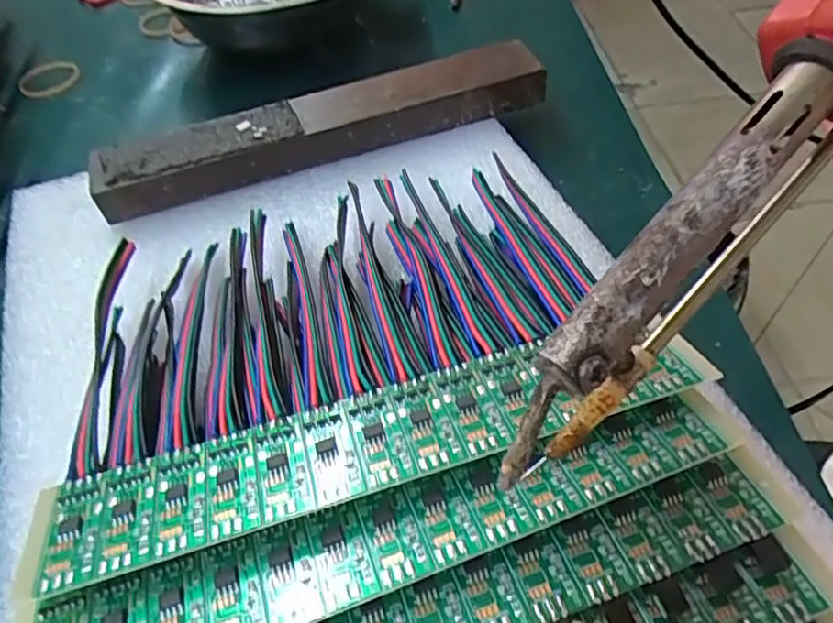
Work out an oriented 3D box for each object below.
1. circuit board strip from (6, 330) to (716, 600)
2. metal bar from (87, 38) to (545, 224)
[{"bbox_3d":[-0.011,0.029,0.156,0.164,0.005,0.032,-17,52,-7],"label":"circuit board strip"},{"bbox_3d":[-0.038,-0.077,0.267,0.183,0.021,0.026,-17,52,-7],"label":"metal bar"}]

